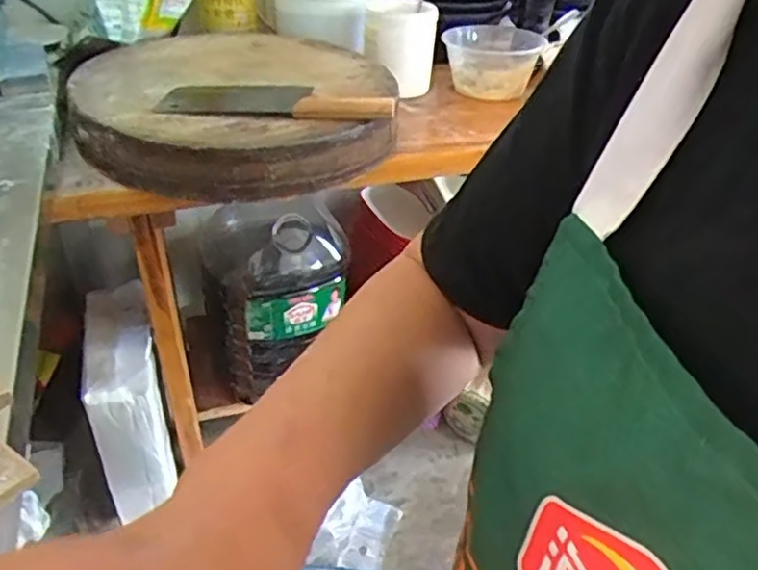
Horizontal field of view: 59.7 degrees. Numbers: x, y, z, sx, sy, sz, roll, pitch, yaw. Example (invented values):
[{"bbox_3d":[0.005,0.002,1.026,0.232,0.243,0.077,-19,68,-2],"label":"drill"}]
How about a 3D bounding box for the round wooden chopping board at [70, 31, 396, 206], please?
[{"bbox_3d":[-0.188,-0.238,0.888,0.413,0.084,0.400,-9,34,-16],"label":"round wooden chopping board"}]

